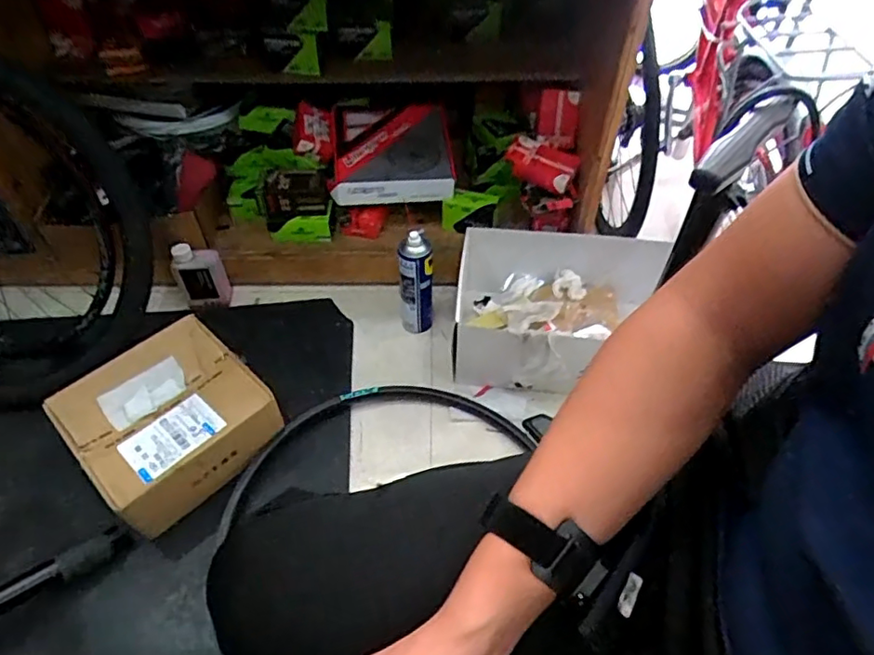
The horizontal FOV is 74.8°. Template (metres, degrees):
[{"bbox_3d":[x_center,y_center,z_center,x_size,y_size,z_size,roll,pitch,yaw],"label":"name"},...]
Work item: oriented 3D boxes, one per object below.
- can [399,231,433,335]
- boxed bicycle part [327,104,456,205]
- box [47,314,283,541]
[{"bbox_3d":[-0.040,-0.078,1.133,0.069,0.259,0.052,-3,49,-3],"label":"can"},{"bbox_3d":[-0.091,-0.376,1.211,0.274,0.066,0.229,-4,64,-16],"label":"boxed bicycle part"},{"bbox_3d":[-0.445,0.157,0.965,0.277,0.126,0.264,-36,58,-28],"label":"box"}]

